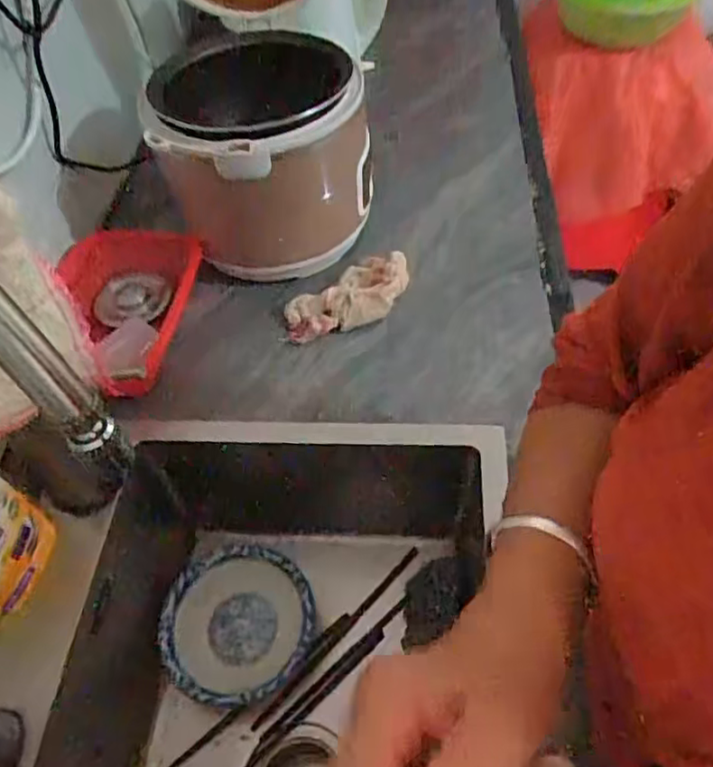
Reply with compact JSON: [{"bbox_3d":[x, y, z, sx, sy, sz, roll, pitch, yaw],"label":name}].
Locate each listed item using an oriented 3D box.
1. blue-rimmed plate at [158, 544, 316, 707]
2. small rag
[{"bbox_3d":[-0.121,0.252,0.667,0.151,0.061,0.143,-3,54,4],"label":"blue-rimmed plate"},{"bbox_3d":[-0.011,-0.097,0.692,0.141,0.043,0.066,-22,55,-10],"label":"small rag"}]

